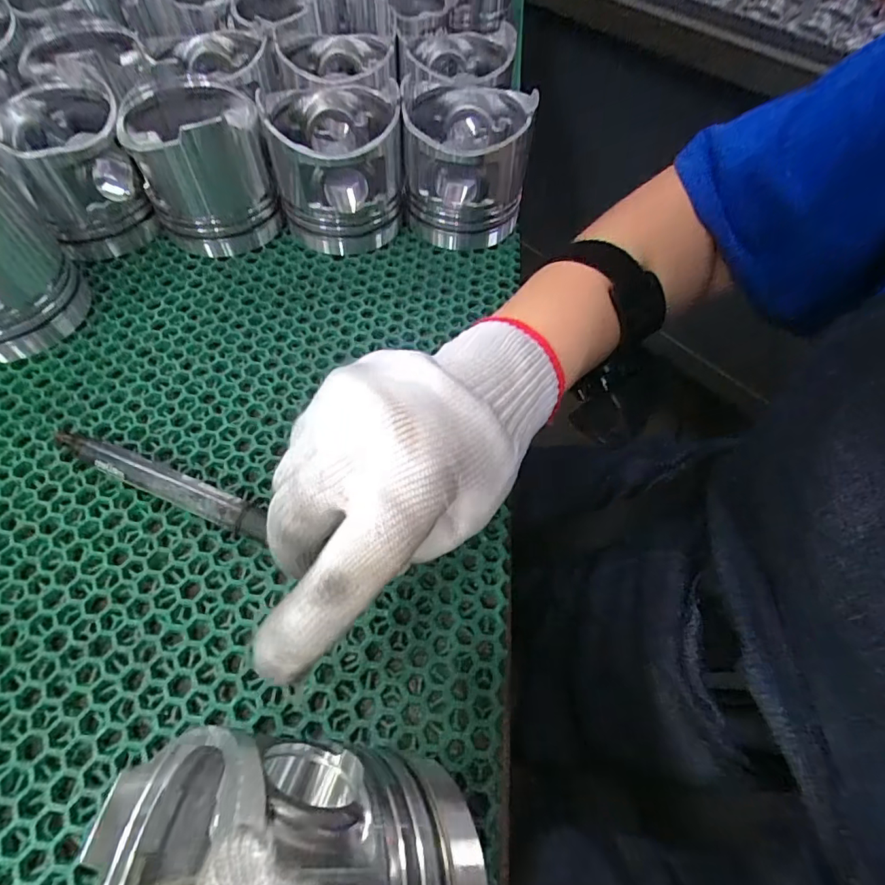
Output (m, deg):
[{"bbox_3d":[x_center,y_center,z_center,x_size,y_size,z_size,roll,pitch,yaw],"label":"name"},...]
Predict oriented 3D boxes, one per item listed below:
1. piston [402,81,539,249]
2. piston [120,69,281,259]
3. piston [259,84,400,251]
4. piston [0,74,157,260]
[{"bbox_3d":[0.015,-0.209,0.372,0.088,0.086,0.091,-2,59,-4],"label":"piston"},{"bbox_3d":[-0.168,-0.198,0.356,0.083,0.086,0.080,-15,61,-11],"label":"piston"},{"bbox_3d":[-0.076,-0.202,0.364,0.091,0.085,0.091,1,59,-2],"label":"piston"},{"bbox_3d":[-0.258,-0.193,0.352,0.084,0.081,0.089,-18,62,-13],"label":"piston"}]

